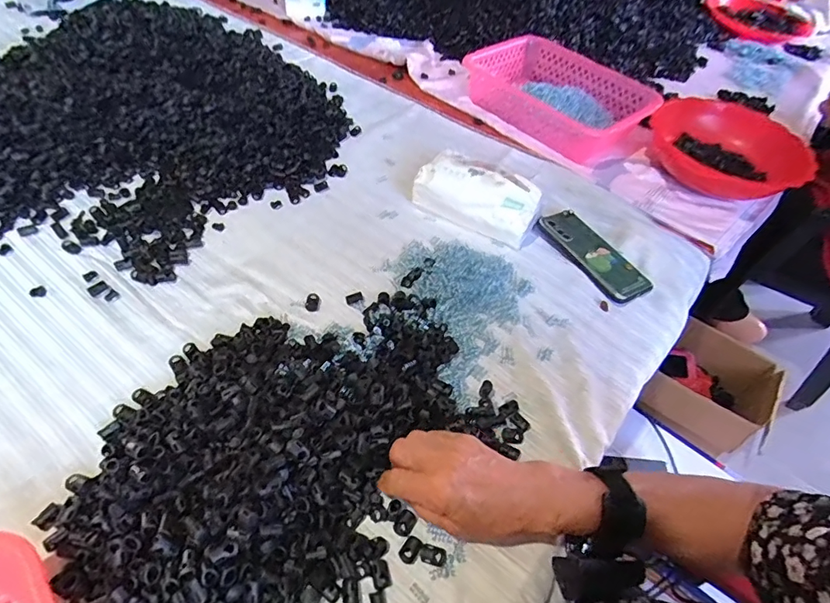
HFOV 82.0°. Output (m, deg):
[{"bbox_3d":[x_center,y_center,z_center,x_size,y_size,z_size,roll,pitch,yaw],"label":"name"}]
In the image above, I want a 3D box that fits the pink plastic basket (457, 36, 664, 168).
[{"bbox_3d":[0.269,-0.382,0.888,0.311,0.091,0.221,38,57,22],"label":"pink plastic basket"}]

